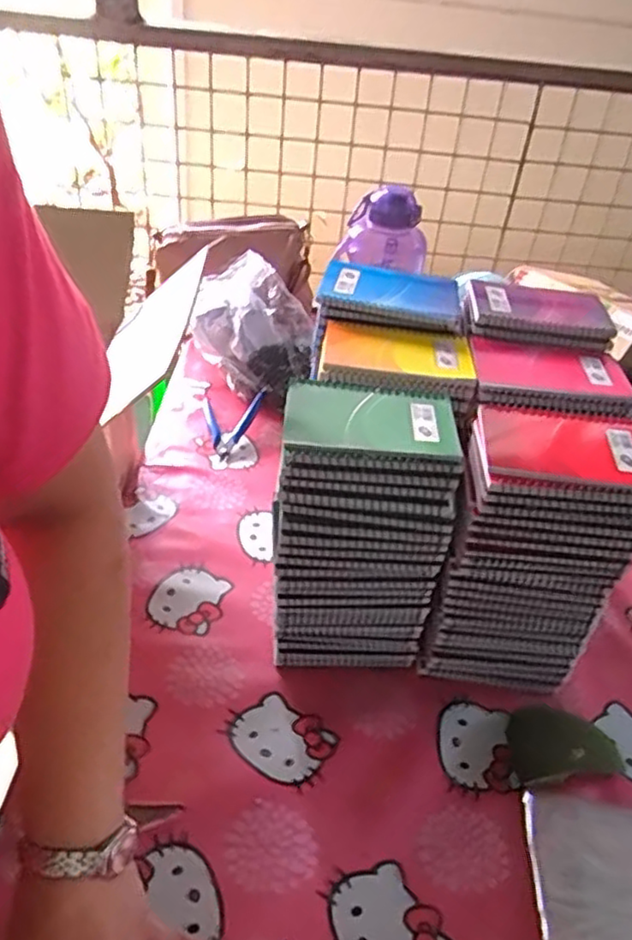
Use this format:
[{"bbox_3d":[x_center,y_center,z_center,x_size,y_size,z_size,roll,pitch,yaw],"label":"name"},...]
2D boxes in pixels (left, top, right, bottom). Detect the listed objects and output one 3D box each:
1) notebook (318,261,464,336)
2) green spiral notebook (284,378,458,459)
[{"bbox_3d":[0.074,-0.170,0.659,0.139,0.026,0.086,8,40,3],"label":"notebook"},{"bbox_3d":[0.043,-0.041,0.524,0.131,0.006,0.087,5,40,-1],"label":"green spiral notebook"}]

